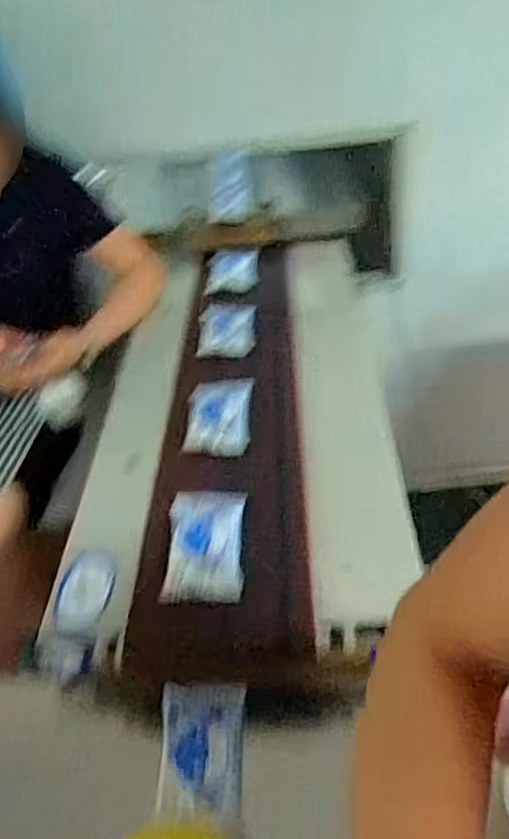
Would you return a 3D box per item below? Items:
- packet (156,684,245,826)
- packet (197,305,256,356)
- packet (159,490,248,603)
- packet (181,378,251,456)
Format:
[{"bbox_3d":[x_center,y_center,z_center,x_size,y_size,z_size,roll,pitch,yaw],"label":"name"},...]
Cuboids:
[{"bbox_3d":[-0.053,0.323,0.643,0.084,0.007,0.141,13,33,-6],"label":"packet"},{"bbox_3d":[-0.048,-0.162,1.139,0.098,0.048,0.134,-1,40,4],"label":"packet"},{"bbox_3d":[-0.058,0.142,0.756,0.089,0.028,0.146,-1,40,4],"label":"packet"},{"bbox_3d":[-0.052,-0.009,0.943,0.091,0.024,0.153,-2,40,3],"label":"packet"}]

